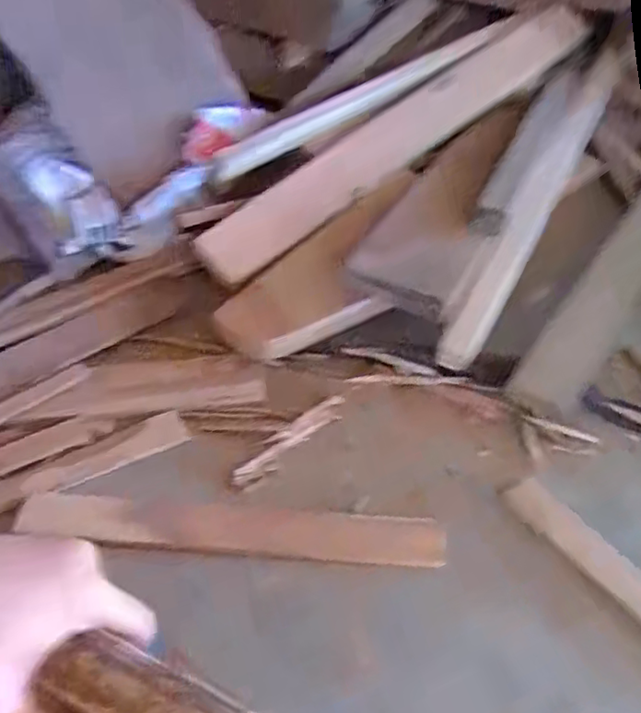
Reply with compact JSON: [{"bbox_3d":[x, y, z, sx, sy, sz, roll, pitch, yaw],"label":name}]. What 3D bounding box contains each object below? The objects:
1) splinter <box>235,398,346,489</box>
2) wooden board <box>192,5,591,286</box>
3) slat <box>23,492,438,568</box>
[{"bbox_3d":[-0.034,0.093,0.689,0.153,0.004,0.030,-36,73,-25],"label":"splinter"},{"bbox_3d":[0.138,-0.331,0.893,0.732,0.043,0.090,-37,89,-17],"label":"wooden board"},{"bbox_3d":[-0.089,0.171,0.618,0.415,0.012,0.052,3,49,2],"label":"slat"}]

